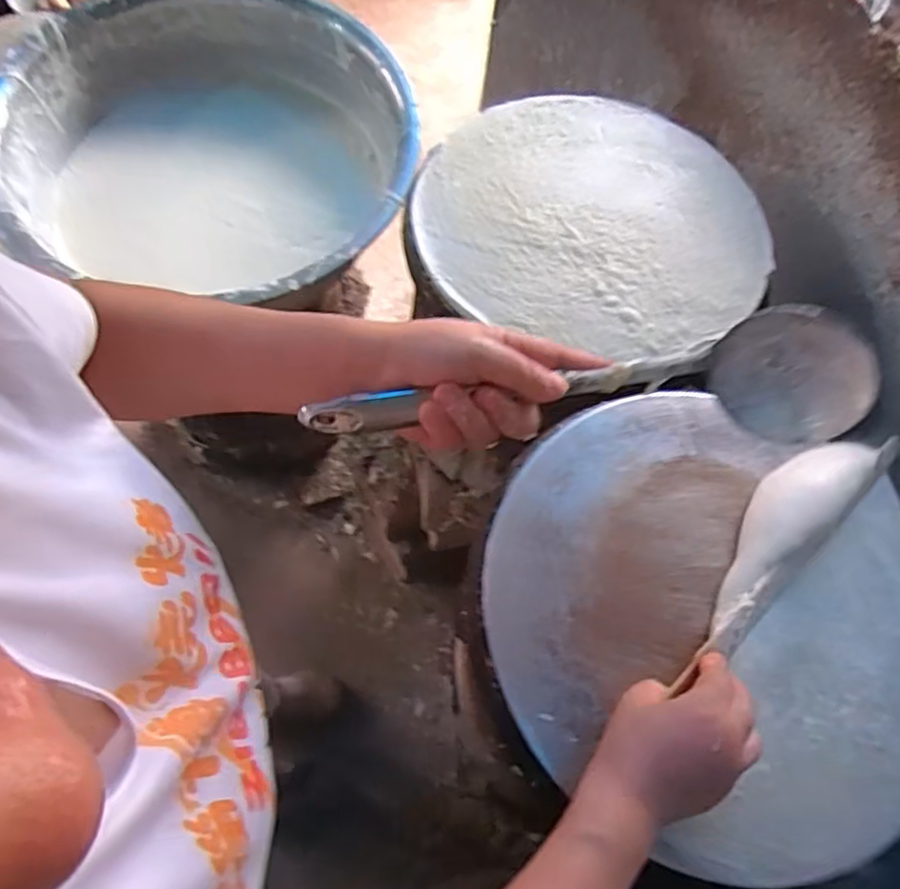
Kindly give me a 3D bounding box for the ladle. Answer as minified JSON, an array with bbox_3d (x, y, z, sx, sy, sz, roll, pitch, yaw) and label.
[{"bbox_3d":[0.085,-0.029,0.411,0.331,0.080,0.068,-5,64,-10],"label":"ladle"}]

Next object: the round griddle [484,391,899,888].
[{"bbox_3d":[0.207,0.132,0.537,0.357,0.024,0.327,35,68,13],"label":"round griddle"}]

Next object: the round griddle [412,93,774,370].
[{"bbox_3d":[0.154,-0.252,0.736,0.355,0.025,0.350,1,64,-1],"label":"round griddle"}]

